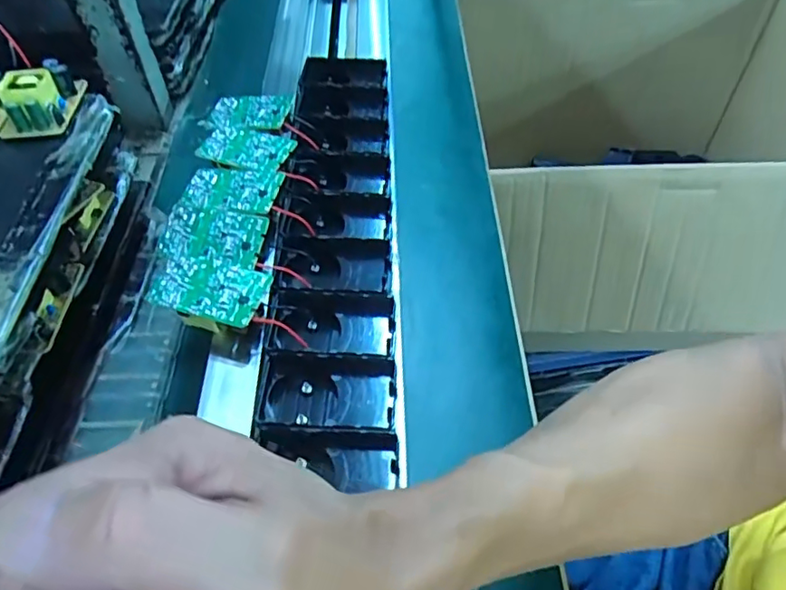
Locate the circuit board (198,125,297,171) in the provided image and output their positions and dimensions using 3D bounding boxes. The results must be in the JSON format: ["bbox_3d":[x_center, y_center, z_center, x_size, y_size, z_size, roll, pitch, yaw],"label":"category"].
[{"bbox_3d":[-0.103,-0.103,0.405,0.064,0.007,0.037,16,55,14],"label":"circuit board"}]

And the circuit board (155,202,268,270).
[{"bbox_3d":[-0.110,-0.036,0.352,0.063,0.009,0.042,9,64,9],"label":"circuit board"}]

